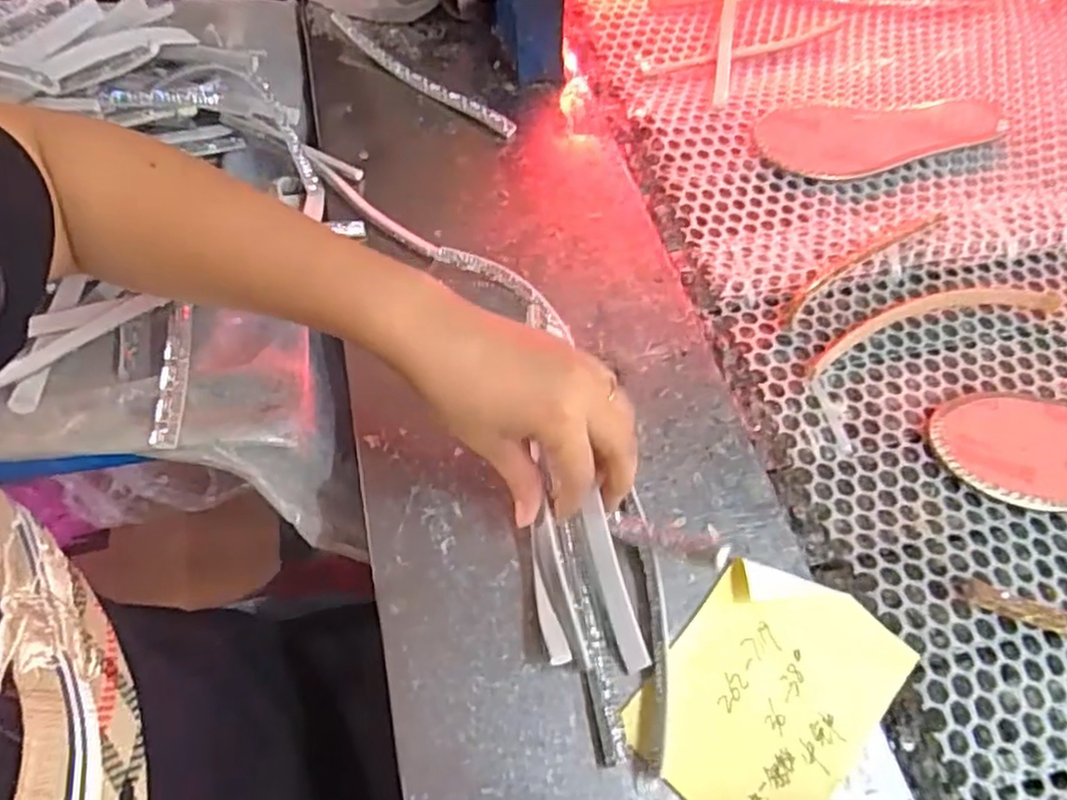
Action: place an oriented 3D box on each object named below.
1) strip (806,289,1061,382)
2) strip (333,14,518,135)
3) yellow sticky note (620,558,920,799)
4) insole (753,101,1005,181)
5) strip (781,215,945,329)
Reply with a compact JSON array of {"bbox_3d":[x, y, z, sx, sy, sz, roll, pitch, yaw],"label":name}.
[{"bbox_3d":[0.287,-0.058,0.503,0.213,0.012,0.036,-15,60,-10],"label":"strip"},{"bbox_3d":[-0.100,-0.280,0.601,0.219,0.015,0.018,35,64,19],"label":"strip"},{"bbox_3d":[0.118,0.145,0.347,0.097,0.006,0.135,39,65,21],"label":"yellow sticky note"},{"bbox_3d":[0.300,-0.223,0.595,0.218,0.012,0.080,-3,58,-3],"label":"insole"},{"bbox_3d":[0.250,-0.108,0.526,0.178,0.018,0.018,-32,64,-19],"label":"strip"}]

